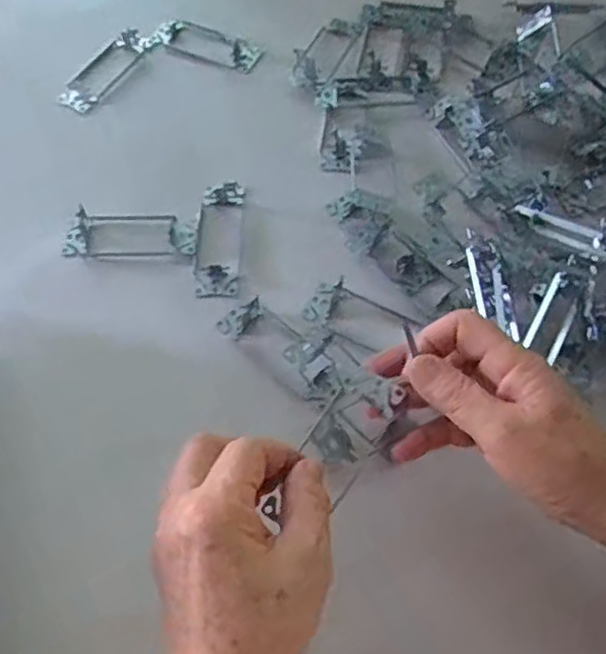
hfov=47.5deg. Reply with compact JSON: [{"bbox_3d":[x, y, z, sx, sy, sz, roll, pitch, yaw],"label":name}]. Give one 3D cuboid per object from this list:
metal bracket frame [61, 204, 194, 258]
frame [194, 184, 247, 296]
[{"bbox_3d":[-0.135,-0.074,0.535,0.102,0.018,0.036,1,62,1],"label":"metal bracket frame"},{"bbox_3d":[-0.065,-0.071,0.534,0.035,0.013,0.102,0,62,0],"label":"frame"}]

